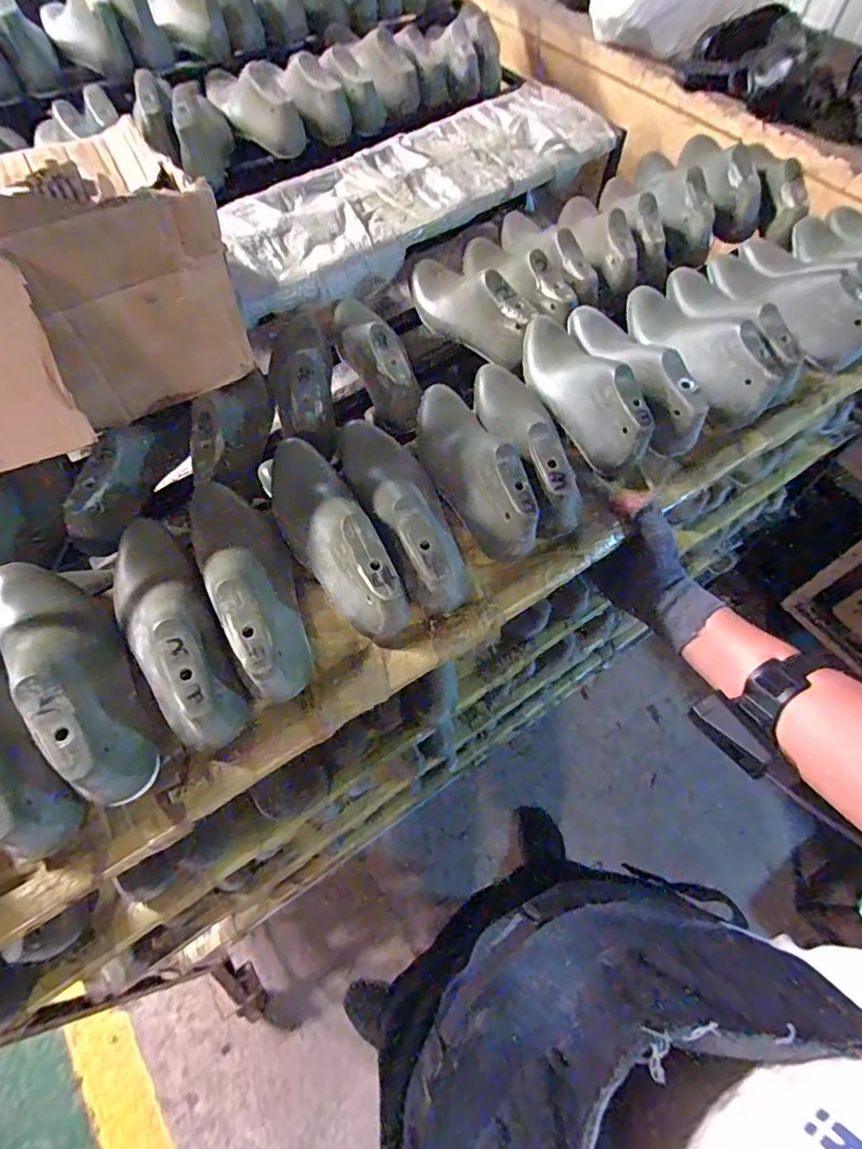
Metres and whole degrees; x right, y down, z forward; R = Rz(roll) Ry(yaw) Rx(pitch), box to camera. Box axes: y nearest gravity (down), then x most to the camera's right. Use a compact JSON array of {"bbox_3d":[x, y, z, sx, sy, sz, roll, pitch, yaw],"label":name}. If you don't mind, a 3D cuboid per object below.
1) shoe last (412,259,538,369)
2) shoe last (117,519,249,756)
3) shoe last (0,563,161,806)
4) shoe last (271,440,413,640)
[{"bbox_3d":[0.051,-0.382,0.755,0.089,0.082,0.248,-24,64,-14],"label":"shoe last"},{"bbox_3d":[-0.218,0.041,0.449,0.072,0.087,0.232,-31,52,-17],"label":"shoe last"},{"bbox_3d":[-0.284,0.061,0.413,0.068,0.067,0.239,-40,69,-20],"label":"shoe last"},{"bbox_3d":[-0.093,-0.045,0.491,0.070,0.068,0.231,-25,64,-14],"label":"shoe last"}]

